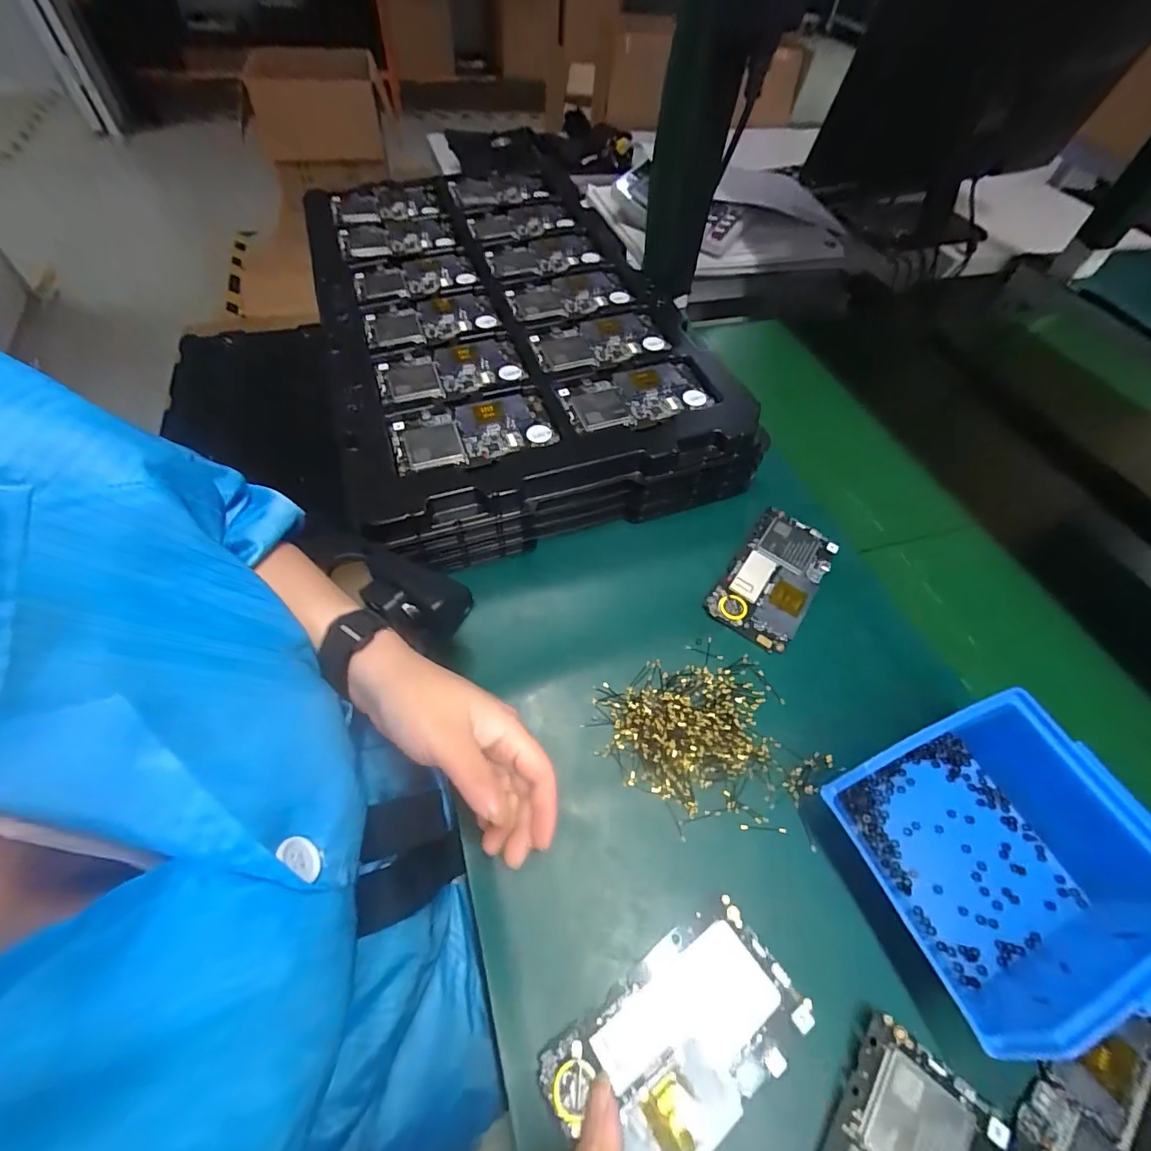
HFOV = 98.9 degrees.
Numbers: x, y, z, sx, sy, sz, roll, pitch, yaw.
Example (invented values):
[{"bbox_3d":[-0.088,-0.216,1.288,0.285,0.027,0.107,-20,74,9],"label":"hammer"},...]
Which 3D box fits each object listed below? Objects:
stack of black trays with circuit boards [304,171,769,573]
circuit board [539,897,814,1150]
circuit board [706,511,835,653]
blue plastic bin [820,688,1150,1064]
[{"bbox_3d":[-0.092,-0.265,0.518,0.325,0.072,0.544,-16,59,-15],"label":"stack of black trays with circuit boards"},{"bbox_3d":[0.051,0.224,0.237,0.121,0.004,0.066,-27,47,-22],"label":"circuit board"},{"bbox_3d":[0.159,0.001,0.395,0.064,0.013,0.124,33,60,16],"label":"circuit board"},{"bbox_3d":[0.231,0.148,0.267,0.147,0.068,0.133,-15,59,-14],"label":"blue plastic bin"}]

